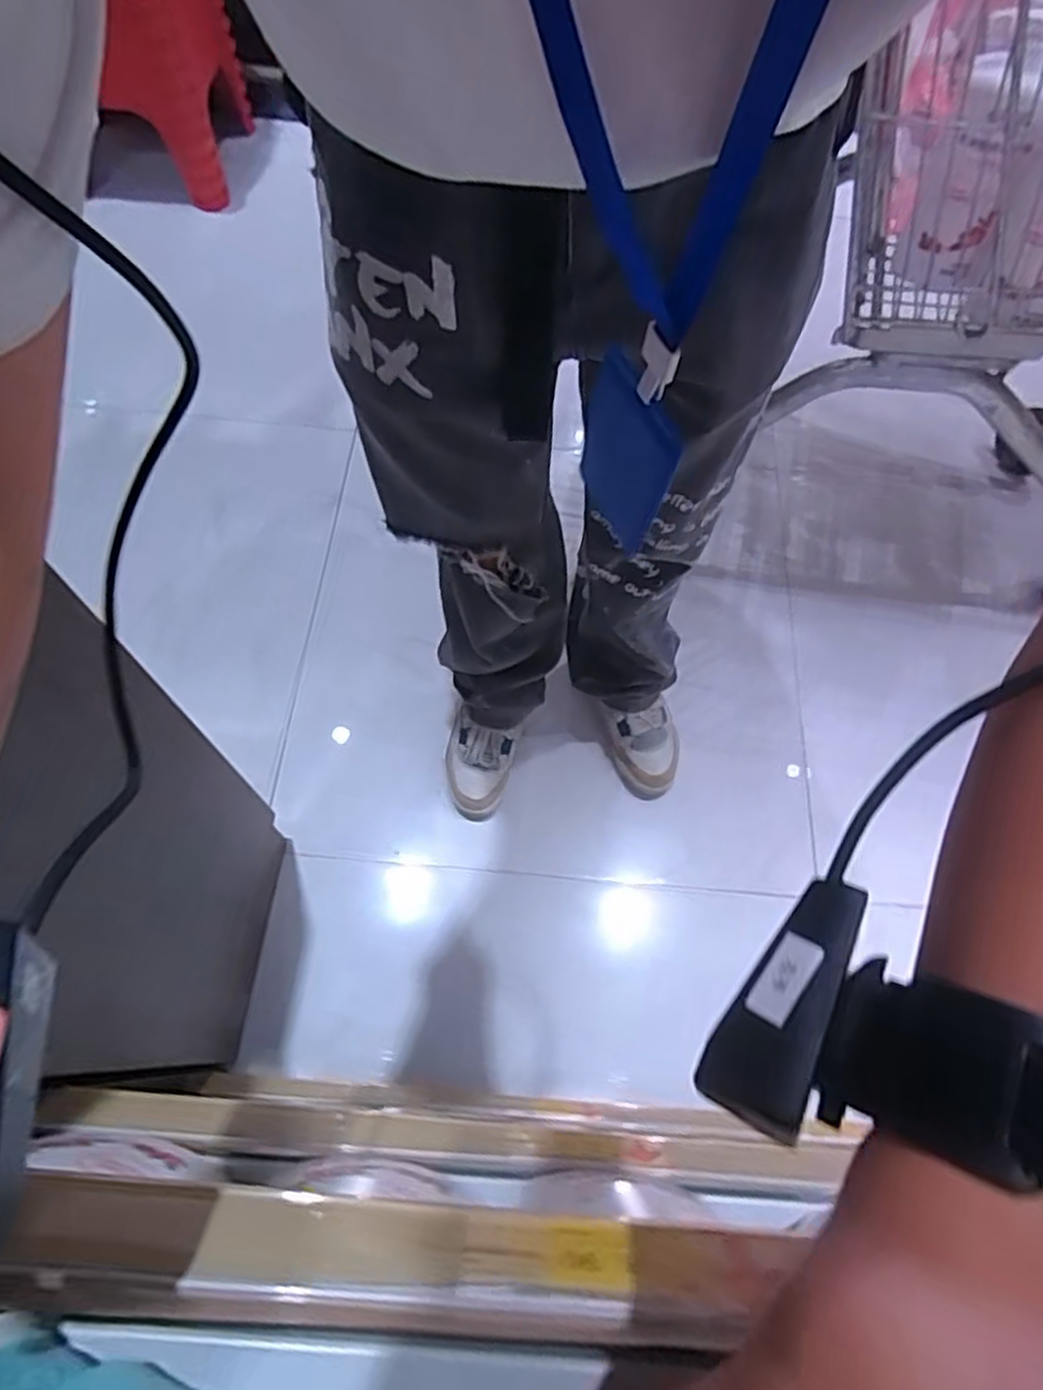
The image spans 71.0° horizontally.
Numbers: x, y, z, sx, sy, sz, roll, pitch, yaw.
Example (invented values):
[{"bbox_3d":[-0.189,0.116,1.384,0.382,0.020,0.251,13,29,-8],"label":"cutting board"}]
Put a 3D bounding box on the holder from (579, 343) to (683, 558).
[{"bbox_3d":[0.054,-0.127,0.391,0.007,0.099,0.062,-33,71,-17],"label":"holder"}]

